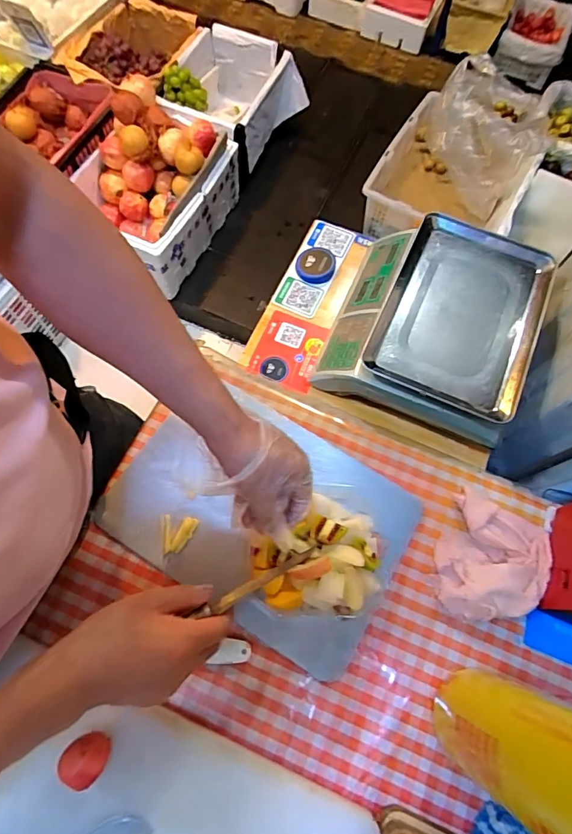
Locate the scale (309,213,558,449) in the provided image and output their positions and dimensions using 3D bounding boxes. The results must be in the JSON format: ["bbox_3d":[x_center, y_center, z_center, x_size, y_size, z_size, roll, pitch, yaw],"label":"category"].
[{"bbox_3d":[0.255,-0.174,0.780,0.308,0.104,0.358,22,70,6],"label":"scale"}]

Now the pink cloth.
[{"bbox_3d":[0.245,0.172,0.532,0.119,0.036,0.141,24,70,6],"label":"pink cloth"}]

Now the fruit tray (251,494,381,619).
[{"bbox_3d":[0.037,0.158,0.509,0.145,0.058,0.123,6,69,-1],"label":"fruit tray"}]

